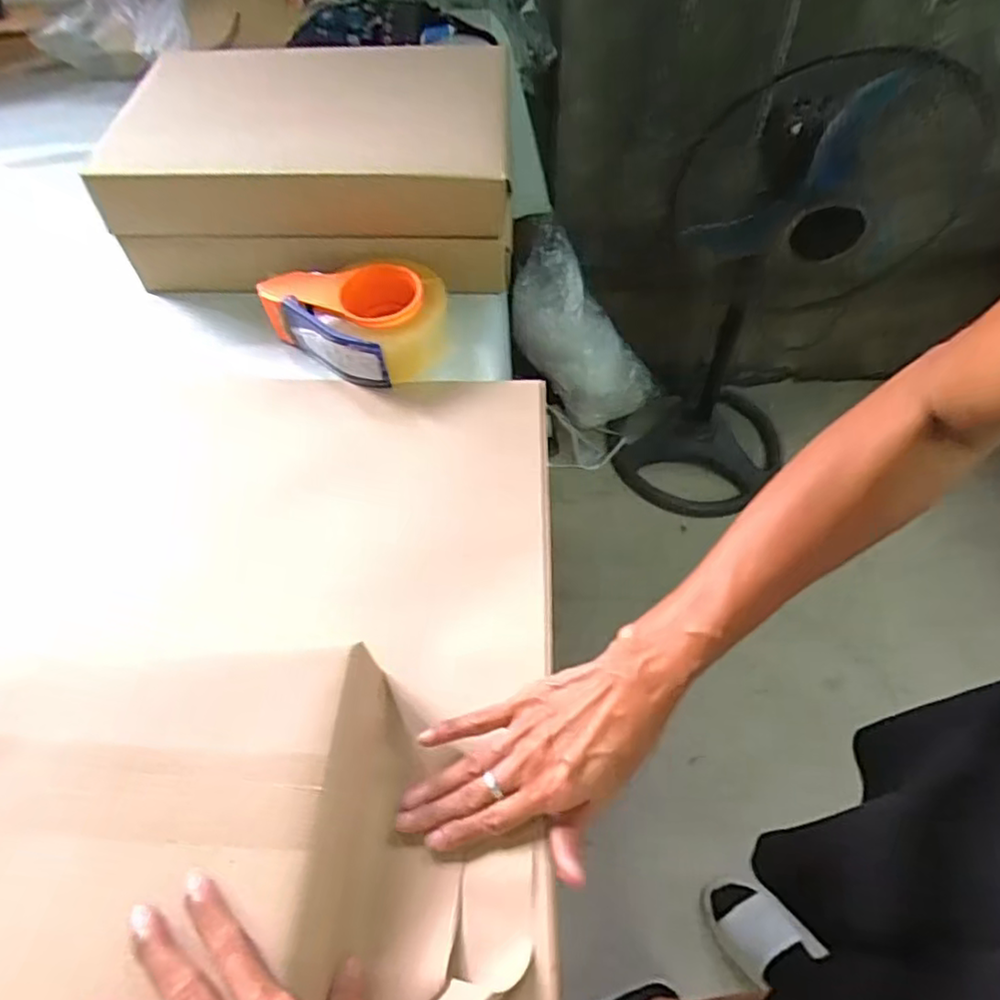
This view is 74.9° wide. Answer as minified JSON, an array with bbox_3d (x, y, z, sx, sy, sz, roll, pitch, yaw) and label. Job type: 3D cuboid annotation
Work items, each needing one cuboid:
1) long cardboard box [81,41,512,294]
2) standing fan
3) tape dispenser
[{"bbox_3d":[-0.185,-0.353,0.692,0.388,0.126,0.258,-2,55,0],"label":"long cardboard box"},{"bbox_3d":[0.472,-0.387,1.263,0.373,0.840,0.410,14,56,11],"label":"standing fan"},{"bbox_3d":[-0.122,-0.181,0.625,0.160,0.063,0.135,32,61,21],"label":"tape dispenser"}]

